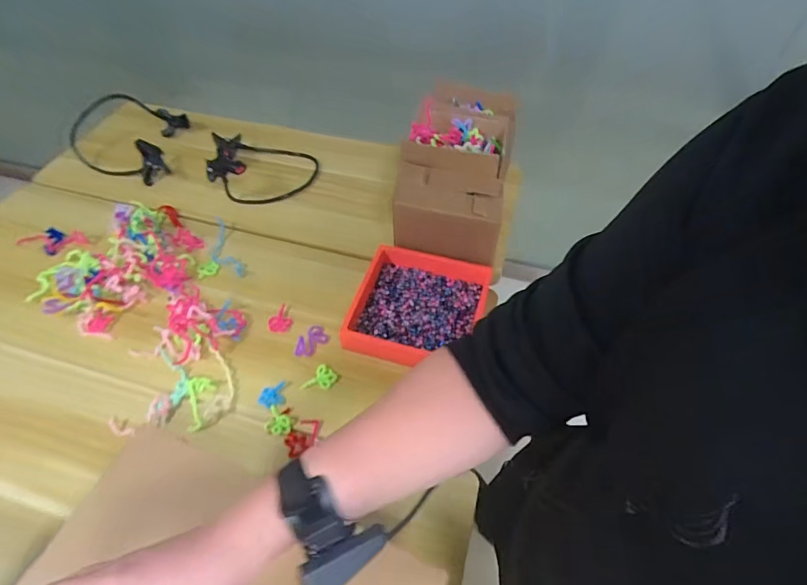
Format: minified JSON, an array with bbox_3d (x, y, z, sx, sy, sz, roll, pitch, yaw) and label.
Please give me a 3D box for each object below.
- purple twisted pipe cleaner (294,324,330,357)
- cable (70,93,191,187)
[{"bbox_3d":[-0.182,0.099,0.899,0.043,0.027,0.075,35,58,27],"label":"purple twisted pipe cleaner"},{"bbox_3d":[-0.760,-0.448,1.303,0.324,0.130,0.297,0,53,0],"label":"cable"}]

